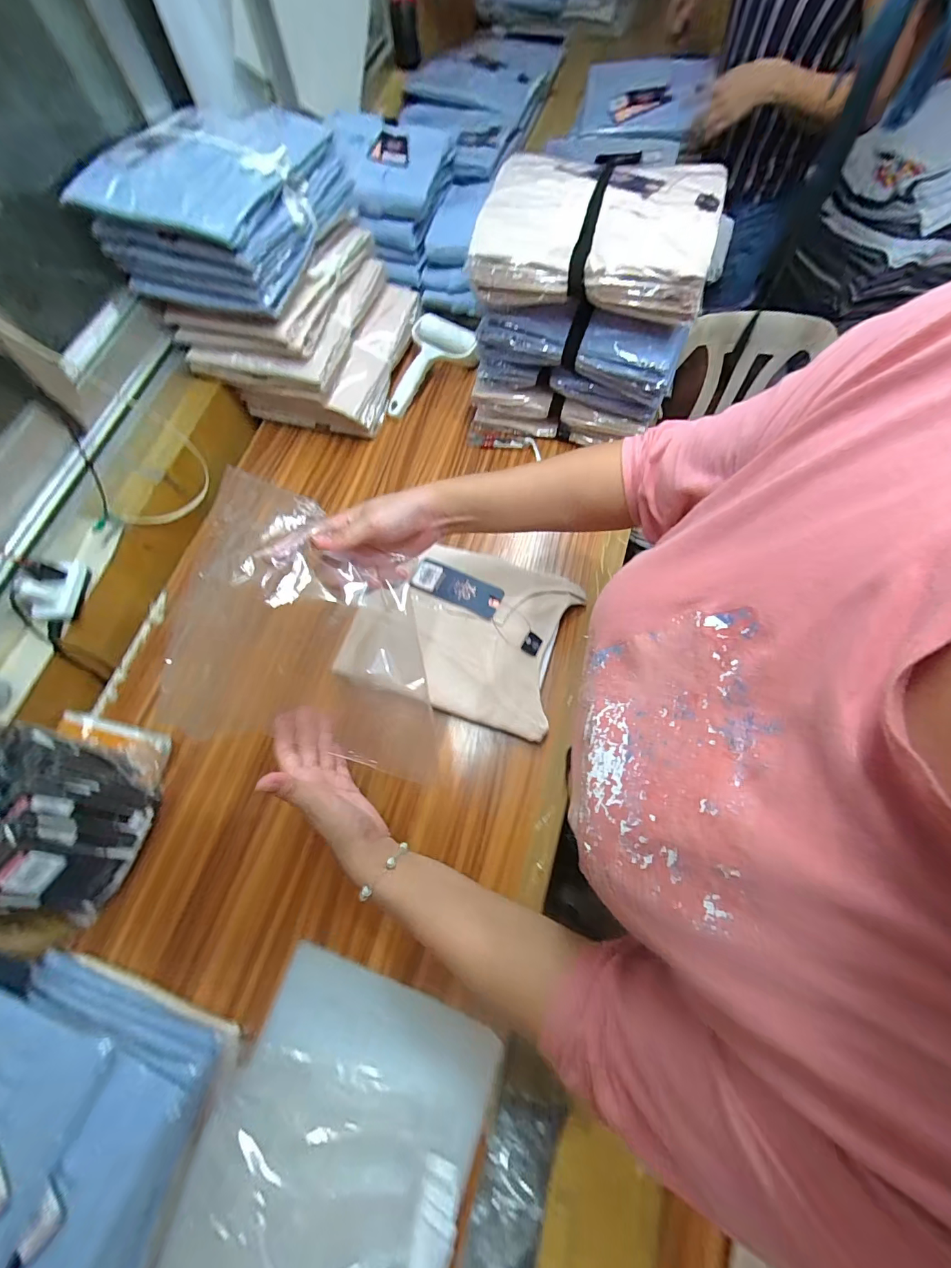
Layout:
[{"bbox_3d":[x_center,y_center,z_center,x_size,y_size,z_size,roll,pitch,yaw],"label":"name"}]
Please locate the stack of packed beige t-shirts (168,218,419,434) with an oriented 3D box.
[{"bbox_3d":[-0.257,-0.478,0.658,0.269,0.146,0.268,14,72,8],"label":"stack of packed beige t-shirts"}]

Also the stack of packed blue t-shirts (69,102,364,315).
[{"bbox_3d":[-0.313,-0.547,0.544,0.213,0.095,0.248,18,73,9],"label":"stack of packed blue t-shirts"}]

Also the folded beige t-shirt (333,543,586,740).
[{"bbox_3d":[-0.011,-0.005,0.556,0.252,0.043,0.215,14,72,8],"label":"folded beige t-shirt"}]

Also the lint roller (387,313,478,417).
[{"bbox_3d":[-0.061,-0.426,0.699,0.115,0.043,0.183,13,72,7],"label":"lint roller"}]

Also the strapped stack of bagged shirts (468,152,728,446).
[{"bbox_3d":[0.139,-0.457,0.505,0.256,0.087,0.185,14,72,7],"label":"strapped stack of bagged shirts"}]

